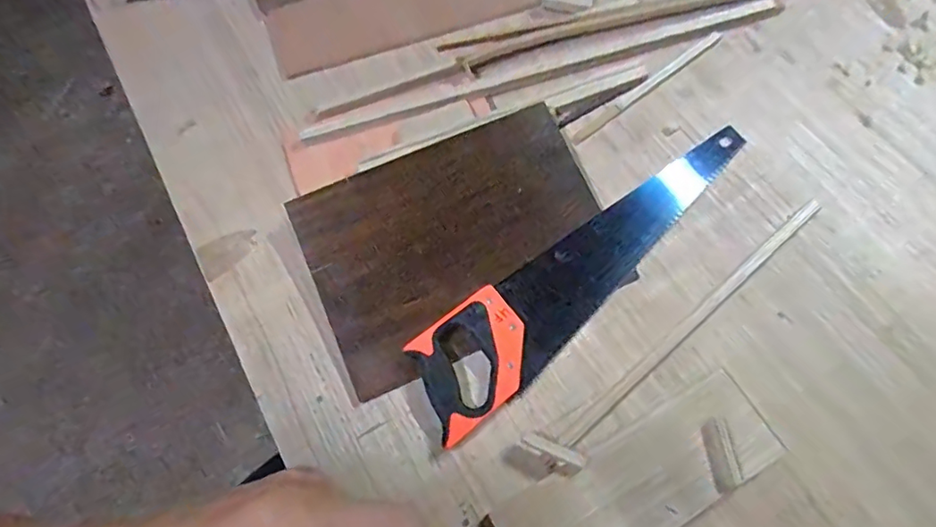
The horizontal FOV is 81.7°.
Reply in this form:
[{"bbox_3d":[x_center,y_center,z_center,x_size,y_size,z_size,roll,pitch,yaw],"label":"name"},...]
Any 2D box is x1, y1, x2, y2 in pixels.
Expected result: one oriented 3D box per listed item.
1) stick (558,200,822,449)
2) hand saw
[{"bbox_3d":[0.261,0.060,0.613,0.420,0.010,0.016,-39,72,-13],"label":"stick"},{"bbox_3d":[0.158,0.001,0.633,0.508,0.030,0.111,-35,71,-12],"label":"hand saw"}]

